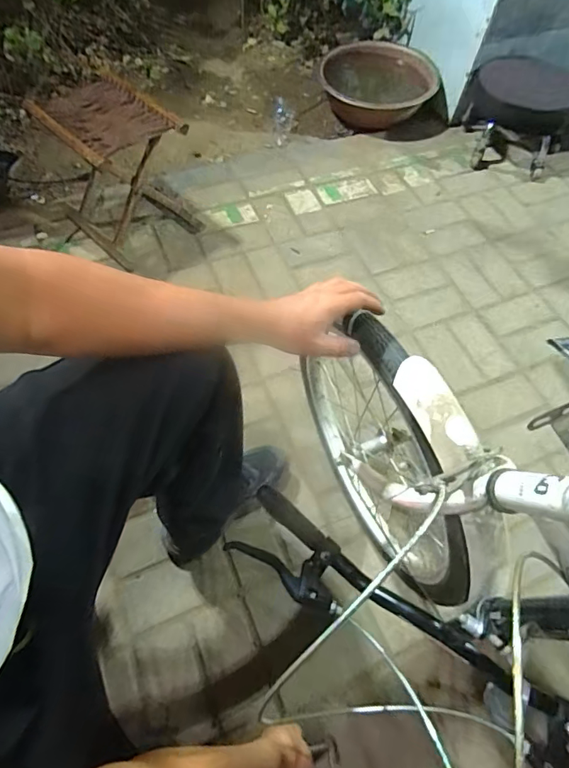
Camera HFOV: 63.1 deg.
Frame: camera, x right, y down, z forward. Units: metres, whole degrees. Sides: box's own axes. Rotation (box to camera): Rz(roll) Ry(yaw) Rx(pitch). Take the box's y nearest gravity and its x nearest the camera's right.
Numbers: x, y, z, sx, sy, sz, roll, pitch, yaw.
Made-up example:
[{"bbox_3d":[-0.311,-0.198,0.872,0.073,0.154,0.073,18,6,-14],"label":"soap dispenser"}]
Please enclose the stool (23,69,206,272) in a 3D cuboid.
[{"bbox_3d":[-0.404,-0.531,1.153,0.337,0.294,0.242,36,65,17],"label":"stool"}]

